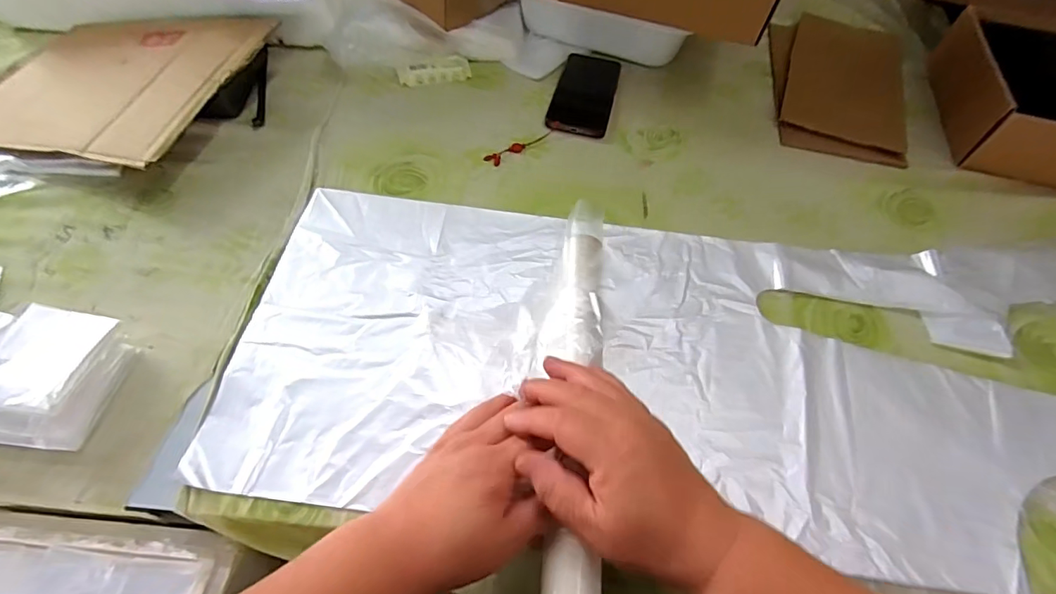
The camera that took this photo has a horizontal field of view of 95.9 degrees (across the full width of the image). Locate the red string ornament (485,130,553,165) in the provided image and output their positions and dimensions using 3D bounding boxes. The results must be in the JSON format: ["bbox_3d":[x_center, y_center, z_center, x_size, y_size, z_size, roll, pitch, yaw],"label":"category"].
[{"bbox_3d":[-0.009,-0.179,0.570,0.092,0.004,0.018,-30,65,-20],"label":"red string ornament"}]

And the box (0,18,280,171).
[{"bbox_3d":[-0.487,-0.252,0.554,0.324,0.019,0.235,7,61,10],"label":"box"}]

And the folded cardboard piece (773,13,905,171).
[{"bbox_3d":[0.426,-0.296,0.652,0.163,0.026,0.293,13,59,4],"label":"folded cardboard piece"}]

